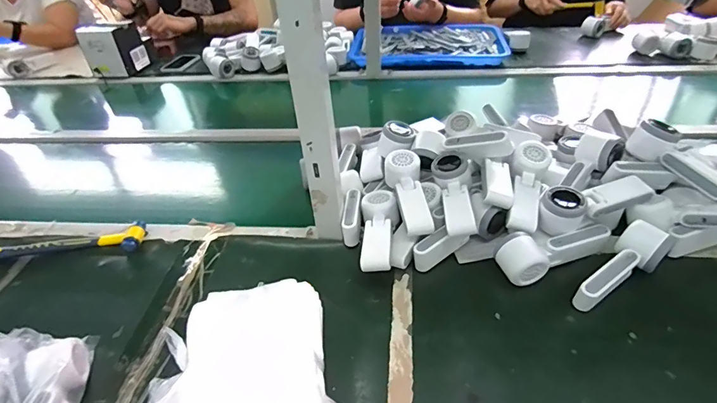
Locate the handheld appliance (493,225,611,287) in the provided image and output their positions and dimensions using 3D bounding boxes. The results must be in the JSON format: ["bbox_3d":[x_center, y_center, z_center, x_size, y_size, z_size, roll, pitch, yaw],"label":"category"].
[{"bbox_3d":[0.269,0.061,0.580,0.165,0.061,0.060,-20,43,-16],"label":"handheld appliance"}]

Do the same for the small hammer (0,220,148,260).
[{"bbox_3d":[-0.476,0.072,0.665,0.239,0.025,0.049,-9,41,-4],"label":"small hammer"}]

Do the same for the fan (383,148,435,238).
[{"bbox_3d":[0.075,-0.019,0.632,0.057,0.043,0.155,-5,39,0],"label":"fan"}]

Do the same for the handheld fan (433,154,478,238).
[{"bbox_3d":[0.143,-0.014,0.620,0.066,0.041,0.170,4,40,11],"label":"handheld fan"}]

